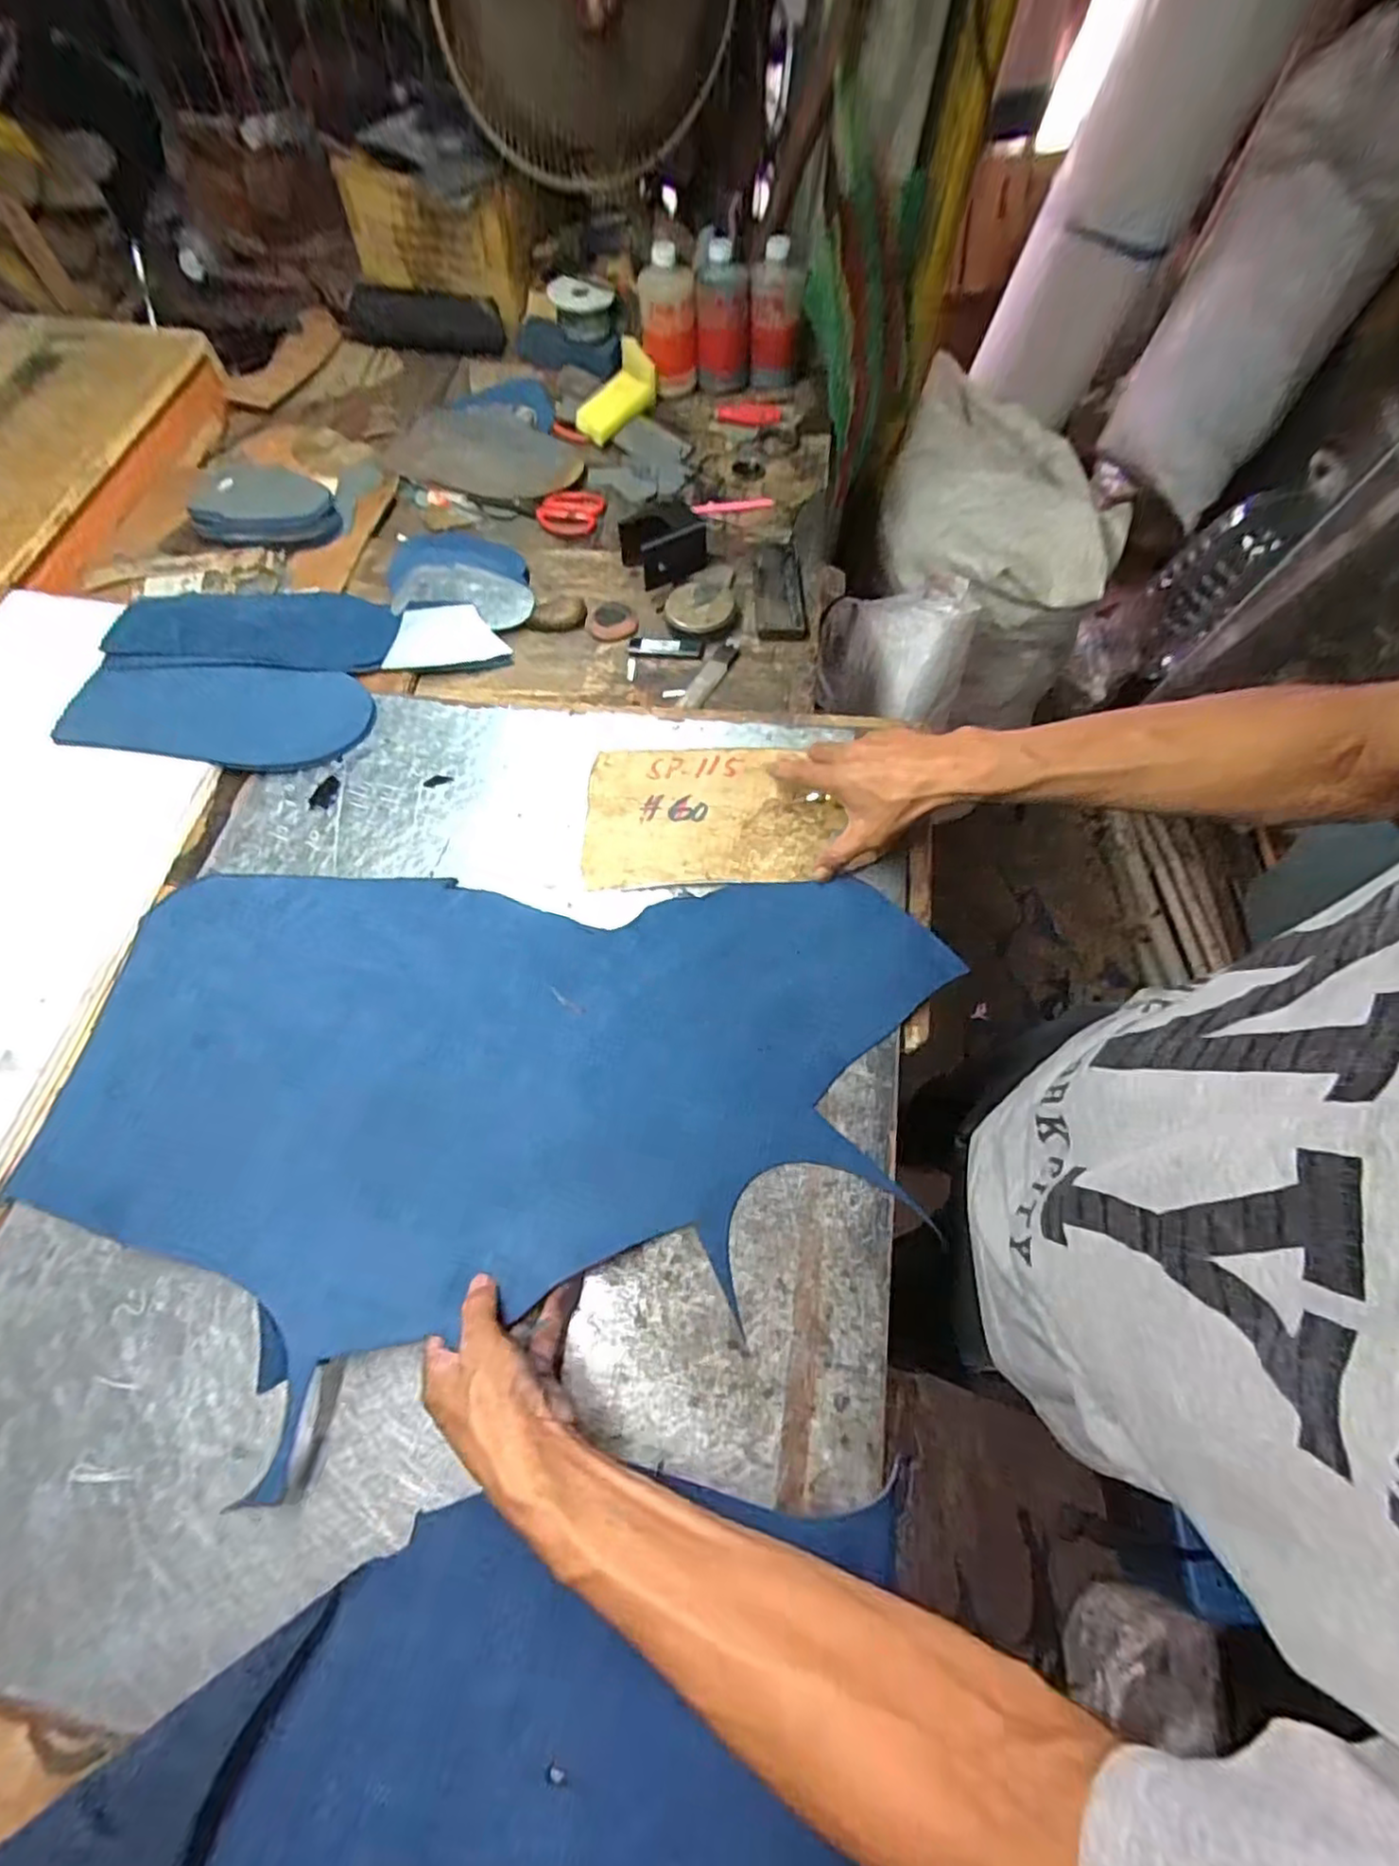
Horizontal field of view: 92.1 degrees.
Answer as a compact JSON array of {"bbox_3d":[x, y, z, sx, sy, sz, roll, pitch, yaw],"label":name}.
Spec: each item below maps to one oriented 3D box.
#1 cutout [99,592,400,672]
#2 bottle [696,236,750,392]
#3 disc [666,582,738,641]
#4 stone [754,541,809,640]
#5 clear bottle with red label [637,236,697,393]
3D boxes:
[{"bbox_3d":[-0.473,-0.337,0.732,0.277,0.020,0.139,4,55,-4],"label":"cutout"},{"bbox_3d":[0.034,-0.852,0.934,0.071,0.143,0.056,5,65,1],"label":"bottle"},{"bbox_3d":[0.002,-0.359,0.746,0.074,0.018,0.077,-1,64,2],"label":"disc"},{"bbox_3d":[0.087,-0.397,0.769,0.054,0.017,0.166,-4,64,0],"label":"stone"},{"bbox_3d":[-0.042,-0.837,0.926,0.077,0.140,0.072,-4,65,-3],"label":"clear bottle with red label"}]

